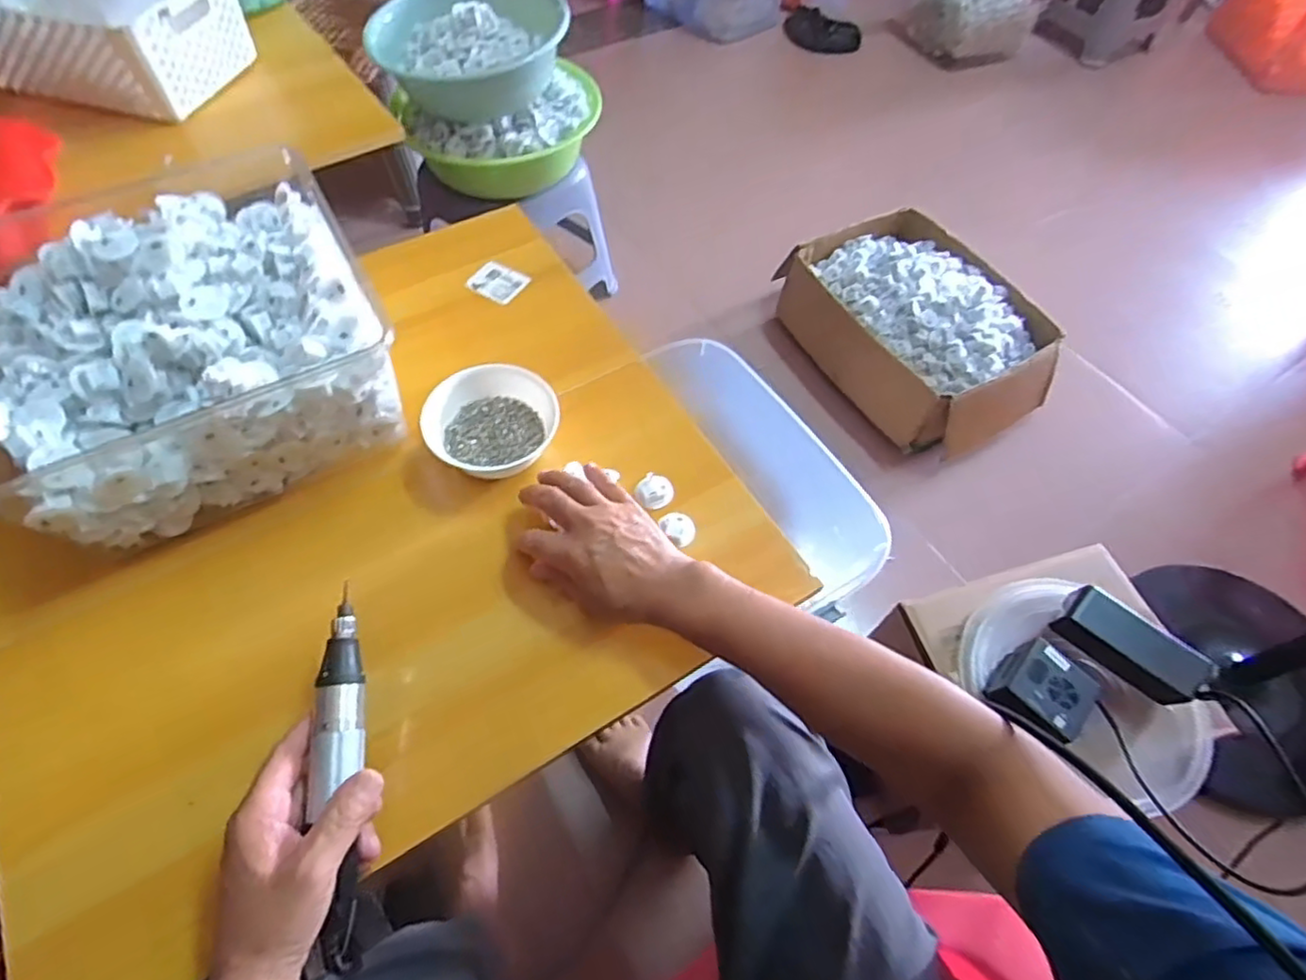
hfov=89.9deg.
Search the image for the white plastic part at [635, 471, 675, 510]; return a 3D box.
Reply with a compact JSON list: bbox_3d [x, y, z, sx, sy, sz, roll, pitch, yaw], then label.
[{"bbox_3d":[0.002,0.001,0.602,0.030,0.014,0.031,40,66,20],"label":"white plastic part"}]

